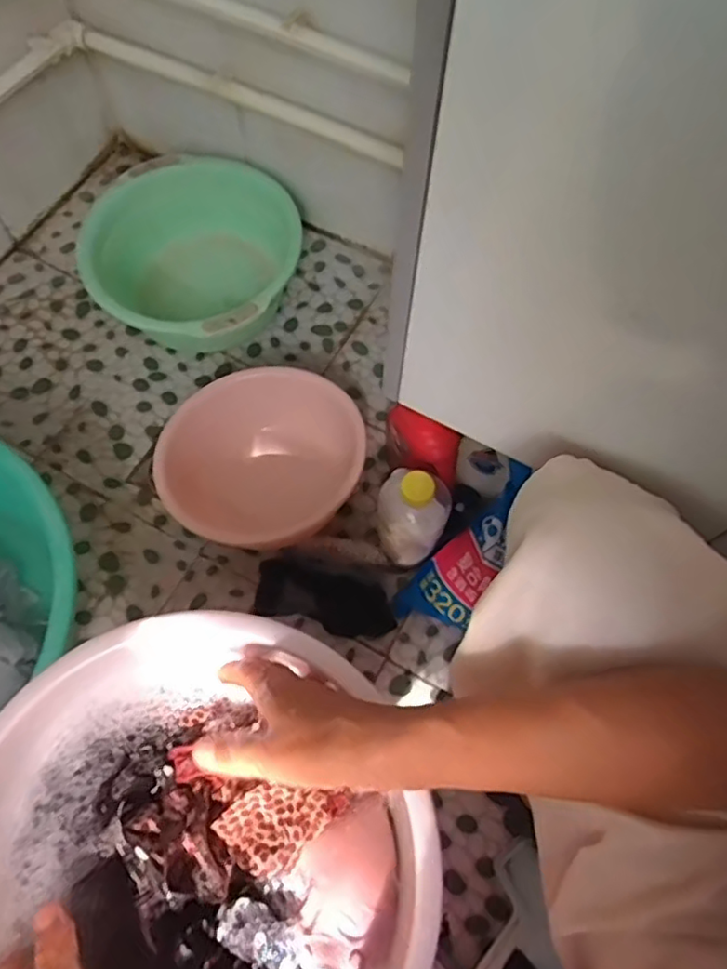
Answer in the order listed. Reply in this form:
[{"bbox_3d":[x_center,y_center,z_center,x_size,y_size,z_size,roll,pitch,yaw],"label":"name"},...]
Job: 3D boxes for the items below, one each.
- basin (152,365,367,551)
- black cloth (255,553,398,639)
[{"bbox_3d":[-0.142,-0.040,0.881,0.272,0.119,0.225,-14,68,-7],"label":"basin"},{"bbox_3d":[-0.051,0.153,0.850,0.188,0.038,0.082,13,67,4],"label":"black cloth"}]

